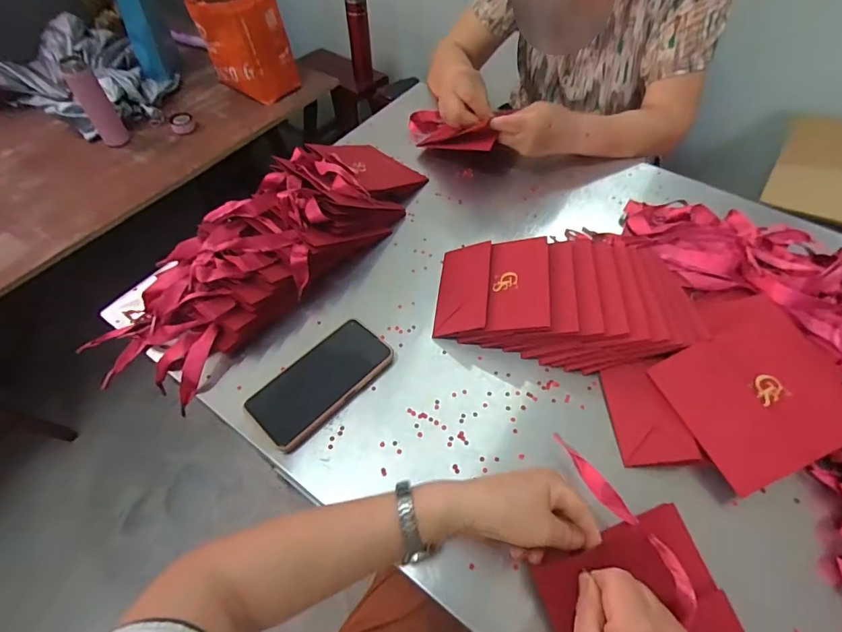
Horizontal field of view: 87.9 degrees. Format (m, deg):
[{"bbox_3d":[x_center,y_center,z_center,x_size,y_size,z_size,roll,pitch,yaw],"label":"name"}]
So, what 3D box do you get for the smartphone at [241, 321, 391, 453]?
[{"bbox_3d":[-0.111,0.072,0.493,0.077,0.015,0.159,38,62,24],"label":"smartphone"}]

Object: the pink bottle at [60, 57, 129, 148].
[{"bbox_3d":[-0.882,-0.575,1.185,0.070,0.219,0.066,-32,39,-21],"label":"pink bottle"}]

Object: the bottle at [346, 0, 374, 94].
[{"bbox_3d":[-0.192,-0.865,1.397,0.064,0.254,0.057,-5,54,-4],"label":"bottle"}]

